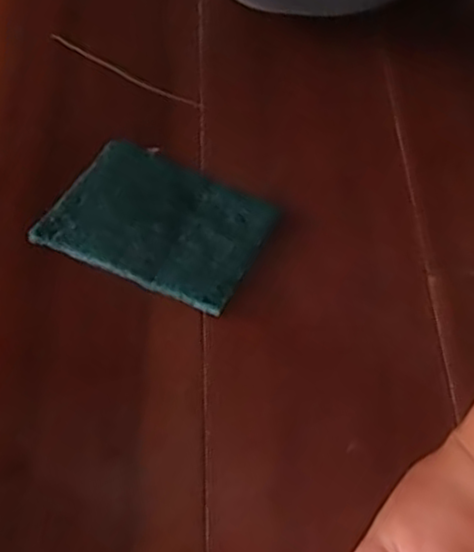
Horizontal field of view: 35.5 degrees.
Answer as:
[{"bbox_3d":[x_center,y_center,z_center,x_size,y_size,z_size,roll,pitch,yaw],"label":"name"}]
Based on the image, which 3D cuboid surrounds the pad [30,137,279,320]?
[{"bbox_3d":[-0.043,-0.033,0.422,0.114,0.007,0.087,22,58,9],"label":"pad"}]

